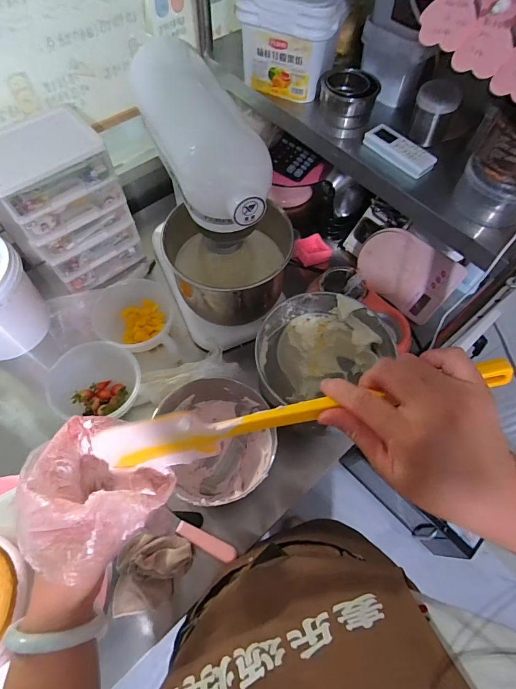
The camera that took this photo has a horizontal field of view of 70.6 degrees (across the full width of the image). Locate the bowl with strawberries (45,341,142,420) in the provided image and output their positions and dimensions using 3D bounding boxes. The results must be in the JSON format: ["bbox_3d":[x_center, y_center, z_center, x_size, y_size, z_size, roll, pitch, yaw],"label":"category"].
[{"bbox_3d":[-0.298,0.076,0.694,0.159,0.075,0.143,3,63,-1],"label":"bowl with strawberries"}]

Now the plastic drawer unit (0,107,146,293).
[{"bbox_3d":[-0.388,-0.274,0.749,0.196,0.292,0.139,-38,71,-19],"label":"plastic drawer unit"}]

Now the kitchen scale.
[{"bbox_3d":[0.317,-0.158,0.796,0.212,0.151,0.031,41,45,12],"label":"kitchen scale"}]

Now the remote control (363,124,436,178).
[{"bbox_3d":[0.237,-0.326,0.612,0.043,0.022,0.124,-37,70,-19],"label":"remote control"}]

